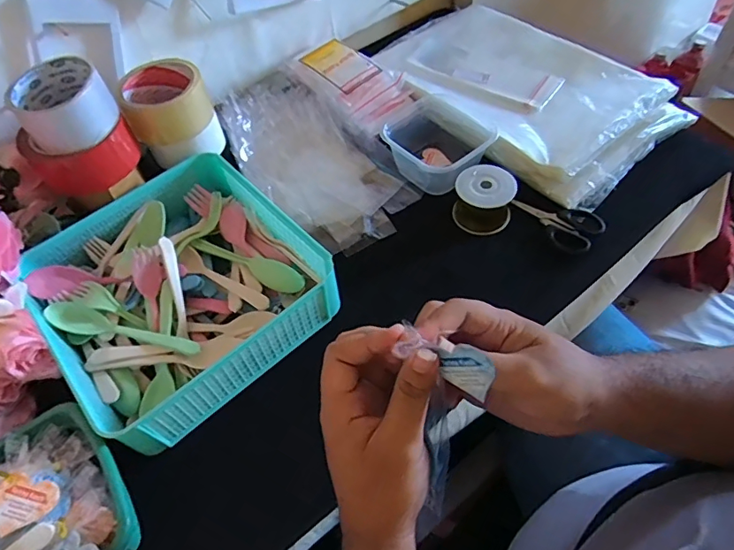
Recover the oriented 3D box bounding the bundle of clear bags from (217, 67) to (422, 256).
[{"bbox_3d":[-0.080,-0.149,0.637,0.166,0.055,0.296,-40,60,-22],"label":"bundle of clear bags"}]

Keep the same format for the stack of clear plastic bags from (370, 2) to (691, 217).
[{"bbox_3d":[0.207,-0.261,0.689,0.241,0.043,0.386,-35,58,-19],"label":"stack of clear plastic bags"}]

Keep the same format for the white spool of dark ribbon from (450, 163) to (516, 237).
[{"bbox_3d":[0.135,-0.086,0.571,0.064,0.055,0.061,-3,54,4],"label":"white spool of dark ribbon"}]

